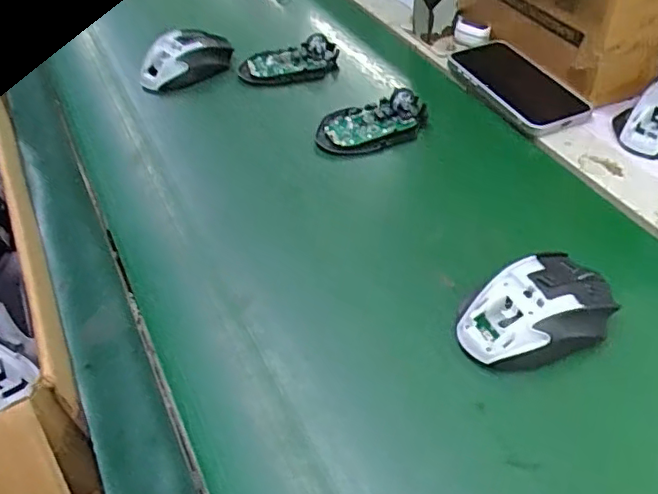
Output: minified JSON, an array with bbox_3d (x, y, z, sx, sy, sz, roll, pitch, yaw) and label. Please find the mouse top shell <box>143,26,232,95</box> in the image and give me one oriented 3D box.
[{"bbox_3d":[-0.169,-0.224,0.713,0.111,0.039,0.080,-15,47,-8],"label":"mouse top shell"}]

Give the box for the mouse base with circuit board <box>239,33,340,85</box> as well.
[{"bbox_3d":[-0.047,-0.218,0.702,0.111,0.024,0.063,-6,46,-1],"label":"mouse base with circuit board"}]

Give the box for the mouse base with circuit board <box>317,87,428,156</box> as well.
[{"bbox_3d":[0.044,-0.128,0.610,0.110,0.023,0.067,-7,46,-2],"label":"mouse base with circuit board"}]

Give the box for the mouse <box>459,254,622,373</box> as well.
[{"bbox_3d":[0.149,0.046,0.430,0.111,0.038,0.065,-22,49,-15],"label":"mouse"}]

